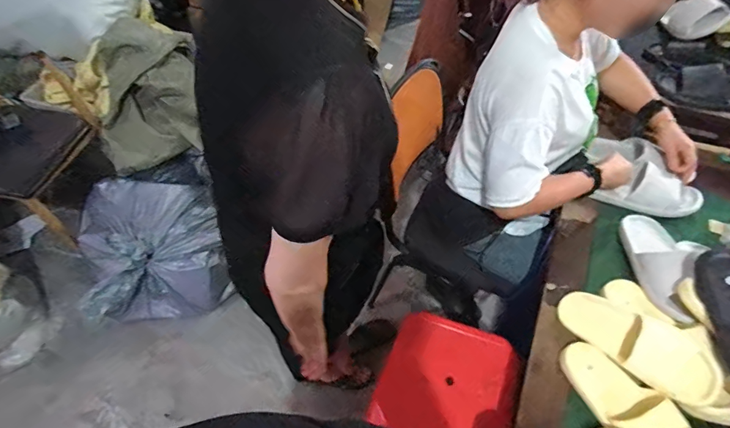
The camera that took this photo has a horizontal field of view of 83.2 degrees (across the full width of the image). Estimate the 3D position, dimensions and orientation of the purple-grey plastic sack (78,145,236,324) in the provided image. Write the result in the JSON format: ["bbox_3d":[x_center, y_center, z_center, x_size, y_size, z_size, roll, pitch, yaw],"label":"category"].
[{"bbox_3d":[-0.778,0.102,1.524,0.436,0.292,0.524,-17,54,-10],"label":"purple-grey plastic sack"}]

